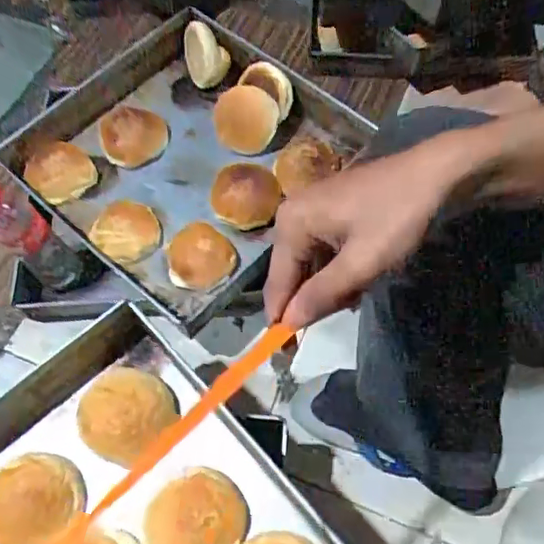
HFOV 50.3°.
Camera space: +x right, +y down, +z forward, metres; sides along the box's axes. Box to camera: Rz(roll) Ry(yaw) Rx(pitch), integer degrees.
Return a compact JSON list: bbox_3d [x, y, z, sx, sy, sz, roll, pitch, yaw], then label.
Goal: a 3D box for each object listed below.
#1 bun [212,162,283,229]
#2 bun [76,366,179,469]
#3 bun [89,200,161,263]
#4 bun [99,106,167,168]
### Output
[{"bbox_3d":[-0.039,-0.116,0.872,0.103,0.053,0.103,11,63,7],"label":"bun"},{"bbox_3d":[-0.158,0.151,0.627,0.096,0.042,0.102,24,66,13],"label":"bun"},{"bbox_3d":[-0.213,-0.056,0.848,0.096,0.045,0.100,-1,62,1],"label":"bun"},{"bbox_3d":[-0.218,-0.215,0.913,0.107,0.076,0.084,-18,63,-8],"label":"bun"}]

